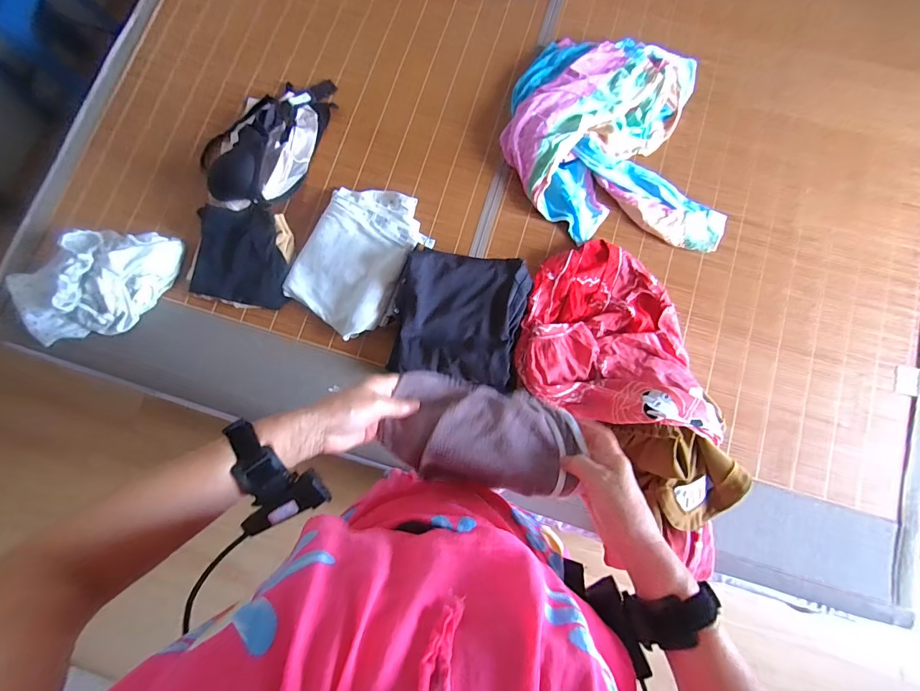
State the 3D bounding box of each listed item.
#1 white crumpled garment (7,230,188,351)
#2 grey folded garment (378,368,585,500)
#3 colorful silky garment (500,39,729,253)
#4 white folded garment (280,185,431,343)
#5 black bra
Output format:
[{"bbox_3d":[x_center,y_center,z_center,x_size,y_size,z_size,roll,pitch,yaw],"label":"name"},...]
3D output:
[{"bbox_3d":[-0.689,-0.122,0.773,0.293,0.098,0.195,-9,79,-1],"label":"white crumpled garment"},{"bbox_3d":[0.025,0.097,0.449,0.203,0.057,0.107,11,80,3],"label":"grey folded garment"},{"bbox_3d":[0.314,-0.429,0.832,0.420,0.068,0.437,4,79,1],"label":"colorful silky garment"},{"bbox_3d":[-0.194,-0.176,0.801,0.215,0.051,0.290,26,81,5],"label":"white folded garment"},{"bbox_3d":[-0.411,-0.429,0.836,0.216,0.082,0.332,18,80,4],"label":"black bra"}]

